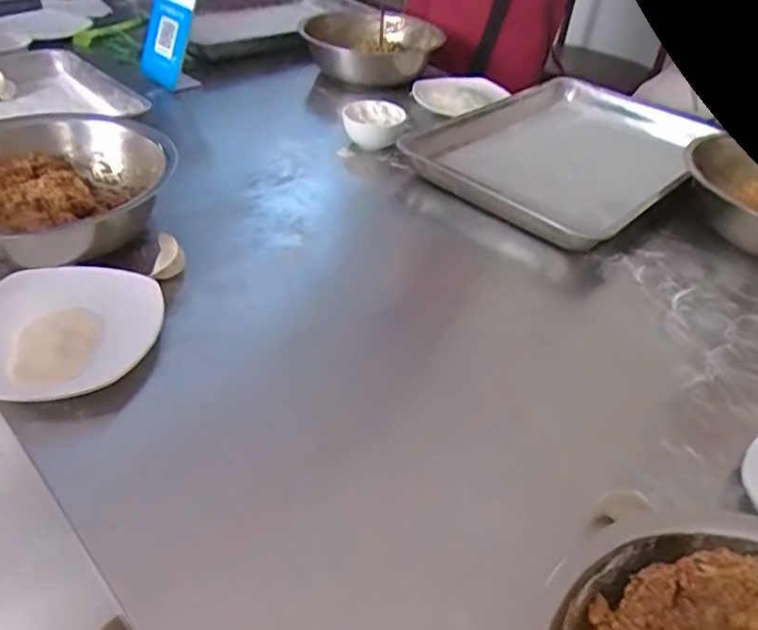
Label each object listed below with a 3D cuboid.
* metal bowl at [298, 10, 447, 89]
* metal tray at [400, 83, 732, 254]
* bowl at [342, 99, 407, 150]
[{"bbox_3d":[-0.016,-0.532,1.221,0.267,0.093,0.267,3,40,-3],"label":"metal bowl"},{"bbox_3d":[0.319,-0.278,0.987,0.348,0.054,0.519,30,46,26],"label":"metal tray"},{"bbox_3d":[-0.010,-0.308,0.980,0.093,0.063,0.077,2,40,-4],"label":"bowl"}]

